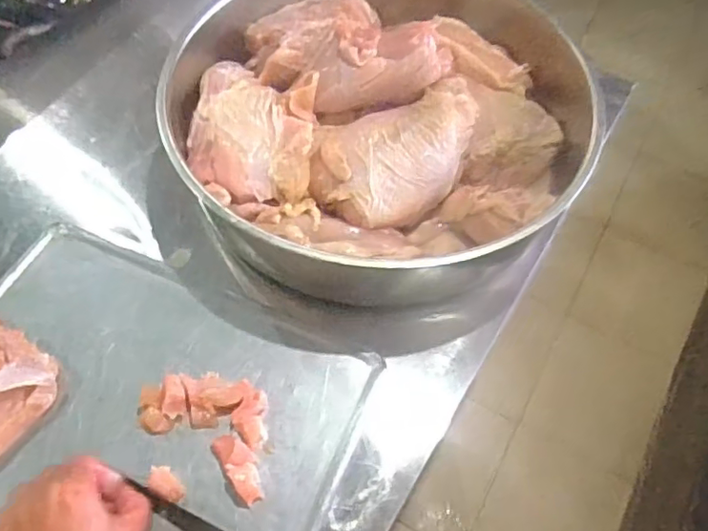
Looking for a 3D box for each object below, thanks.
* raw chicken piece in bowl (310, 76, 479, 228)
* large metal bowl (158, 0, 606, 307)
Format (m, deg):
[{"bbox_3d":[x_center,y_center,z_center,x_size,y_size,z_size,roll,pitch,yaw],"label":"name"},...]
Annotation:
[{"bbox_3d":[0.039,-0.097,0.506,0.156,0.044,0.122,-14,61,-9],"label":"raw chicken piece in bowl"},{"bbox_3d":[0.026,-0.144,0.547,0.379,0.089,0.375,1,59,-1],"label":"large metal bowl"}]

